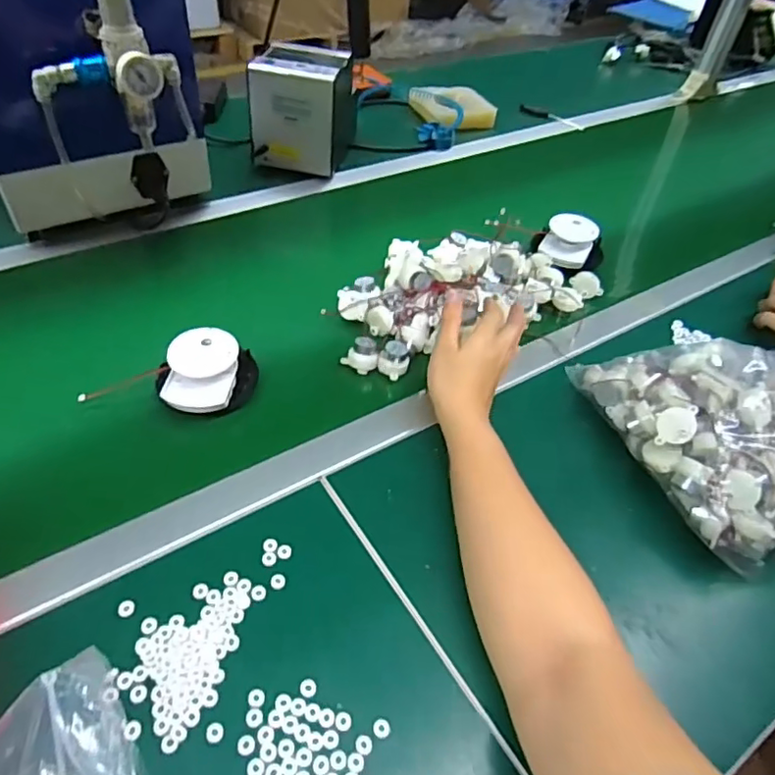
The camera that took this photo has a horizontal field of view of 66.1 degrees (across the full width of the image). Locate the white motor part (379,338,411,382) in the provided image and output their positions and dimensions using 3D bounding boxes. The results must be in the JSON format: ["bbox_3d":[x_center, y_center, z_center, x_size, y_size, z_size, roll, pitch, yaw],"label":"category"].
[{"bbox_3d":[0.008,-0.029,0.621,0.030,0.026,0.029,37,54,26],"label":"white motor part"}]

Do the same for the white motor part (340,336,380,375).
[{"bbox_3d":[-0.027,-0.034,0.623,0.037,0.029,0.025,16,48,9],"label":"white motor part"}]

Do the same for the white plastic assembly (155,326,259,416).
[{"bbox_3d":[-0.173,-0.012,0.573,0.090,0.054,0.075,-12,50,-16],"label":"white plastic assembly"}]

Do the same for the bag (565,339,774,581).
[{"bbox_3d":[0.338,0.025,0.557,0.221,0.088,0.230,-11,49,-15],"label":"bag"}]

